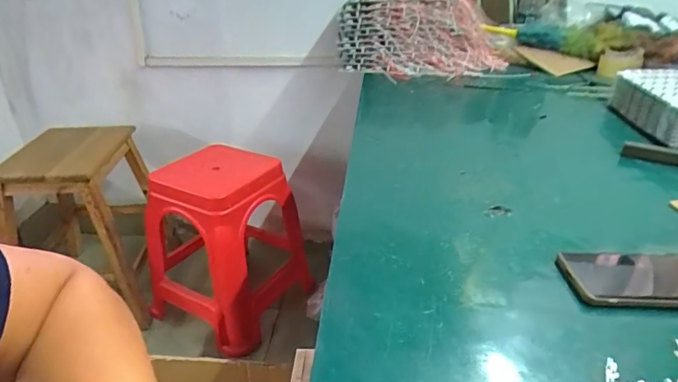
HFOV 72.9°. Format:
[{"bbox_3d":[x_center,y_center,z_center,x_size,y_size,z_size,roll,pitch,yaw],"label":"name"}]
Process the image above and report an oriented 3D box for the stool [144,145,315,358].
[{"bbox_3d":[-0.323,0.149,1.346,0.364,0.464,0.300,15,30,30],"label":"stool"}]

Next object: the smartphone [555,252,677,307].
[{"bbox_3d":[0.313,0.088,0.452,0.171,0.012,0.077,2,27,1],"label":"smartphone"}]

